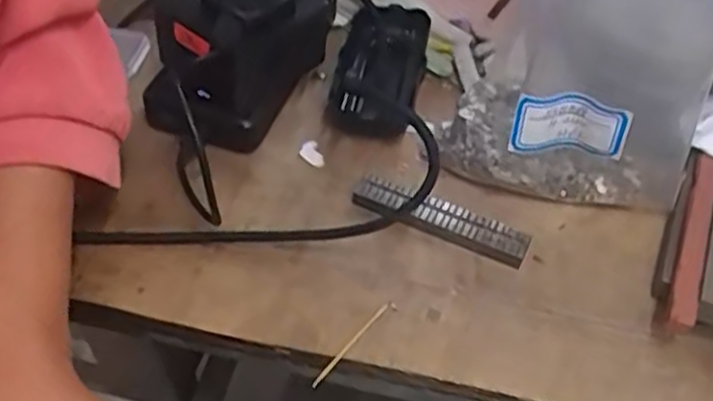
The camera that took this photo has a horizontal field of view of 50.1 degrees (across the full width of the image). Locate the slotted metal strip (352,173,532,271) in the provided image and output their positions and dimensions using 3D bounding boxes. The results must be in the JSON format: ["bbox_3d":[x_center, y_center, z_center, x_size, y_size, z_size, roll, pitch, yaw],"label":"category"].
[{"bbox_3d":[0.046,0.010,0.417,0.098,0.014,0.019,22,50,14],"label":"slotted metal strip"}]

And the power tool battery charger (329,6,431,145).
[{"bbox_3d":[0.013,-0.082,0.484,0.053,0.028,0.109,13,48,6],"label":"power tool battery charger"}]

